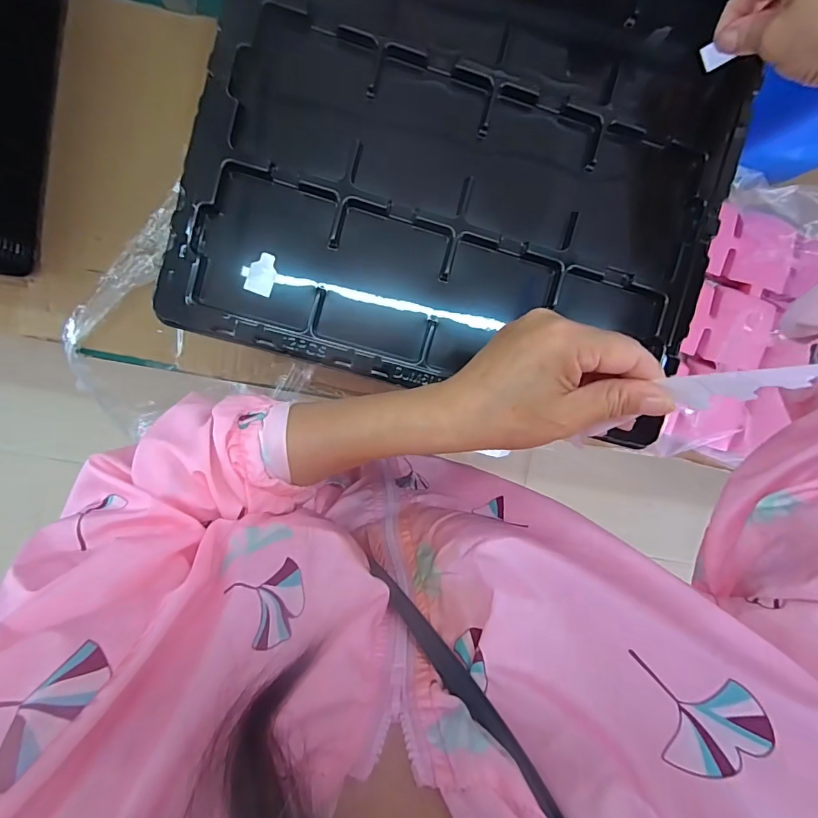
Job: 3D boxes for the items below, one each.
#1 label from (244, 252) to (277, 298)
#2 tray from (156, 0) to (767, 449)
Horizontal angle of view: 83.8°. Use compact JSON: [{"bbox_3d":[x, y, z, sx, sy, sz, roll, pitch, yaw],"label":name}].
[{"bbox_3d":[-0.102,-0.094,0.317,0.018,0.004,0.029,17,91,-17],"label":"label"},{"bbox_3d":[0.047,-0.176,0.331,0.361,0.042,0.326,14,93,-5],"label":"tray"}]

